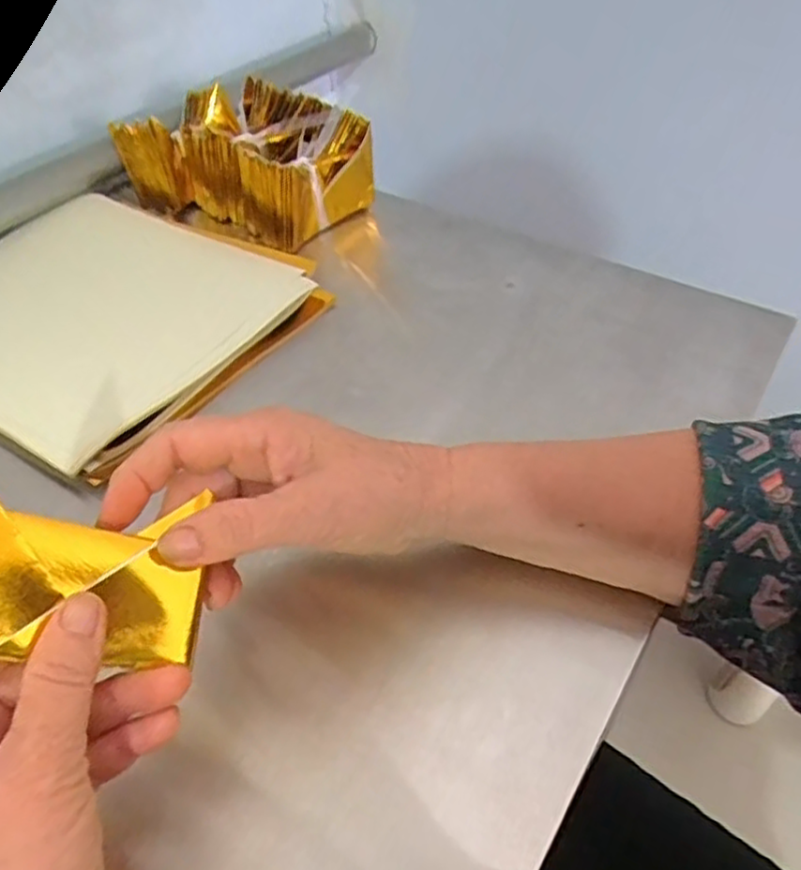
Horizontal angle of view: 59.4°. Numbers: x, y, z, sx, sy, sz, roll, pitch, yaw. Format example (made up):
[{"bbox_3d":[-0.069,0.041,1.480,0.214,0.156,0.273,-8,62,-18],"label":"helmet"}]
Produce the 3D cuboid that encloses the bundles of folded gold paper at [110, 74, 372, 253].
[{"bbox_3d":[-0.129,-0.233,0.592,0.198,0.072,0.108,24,57,22],"label":"bundles of folded gold paper"}]

